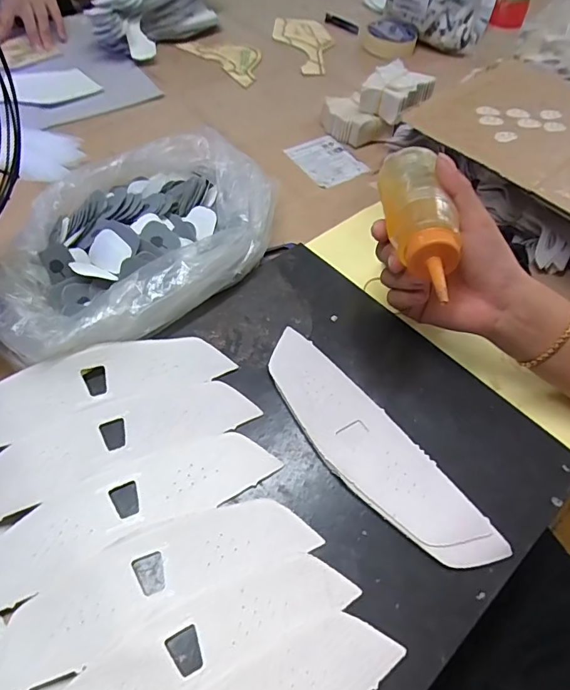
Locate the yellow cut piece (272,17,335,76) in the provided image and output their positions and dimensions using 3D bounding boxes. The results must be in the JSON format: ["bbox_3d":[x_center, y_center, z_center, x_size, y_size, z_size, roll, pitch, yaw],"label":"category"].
[{"bbox_3d":[0.038,-0.498,0.753,0.086,0.008,0.189,-20,60,-10],"label":"yellow cut piece"}]

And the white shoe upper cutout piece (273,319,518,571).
[{"bbox_3d":[0.057,0.070,0.330,0.060,0.009,0.210,-30,60,-22],"label":"white shoe upper cutout piece"}]

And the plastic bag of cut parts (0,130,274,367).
[{"bbox_3d":[-0.138,-0.107,0.419,0.271,0.056,0.205,-33,64,-23],"label":"plastic bag of cut parts"}]

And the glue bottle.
[{"bbox_3d":[0.095,-0.097,0.327,0.038,0.035,0.139,-1,55,-3],"label":"glue bottle"}]

